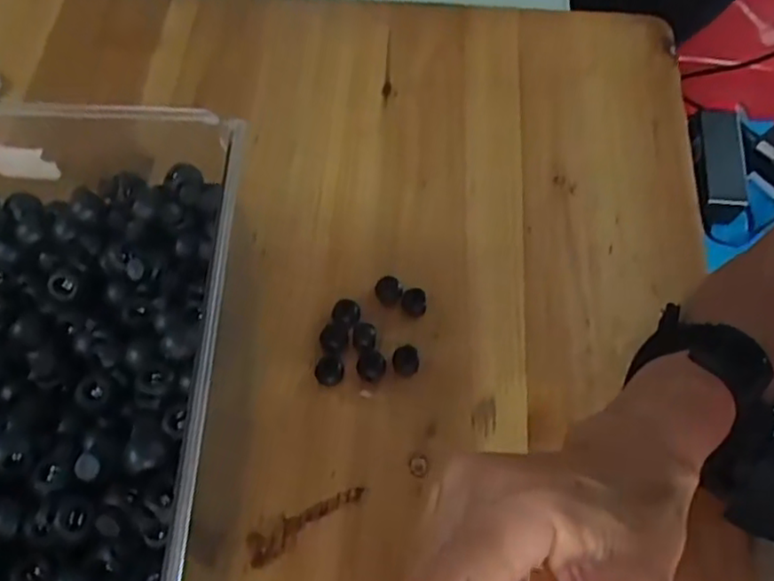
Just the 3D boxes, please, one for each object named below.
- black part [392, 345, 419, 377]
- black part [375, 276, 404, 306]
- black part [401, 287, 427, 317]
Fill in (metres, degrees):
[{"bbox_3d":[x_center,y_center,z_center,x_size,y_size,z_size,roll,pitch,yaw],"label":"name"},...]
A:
[{"bbox_3d":[0.010,0.039,0.353,0.015,0.006,0.016,1,64,-2],"label":"black part"},{"bbox_3d":[0.001,0.000,0.369,0.015,0.007,0.016,0,64,0],"label":"black part"},{"bbox_3d":[0.016,0.007,0.369,0.014,0.006,0.017,5,64,2],"label":"black part"}]

